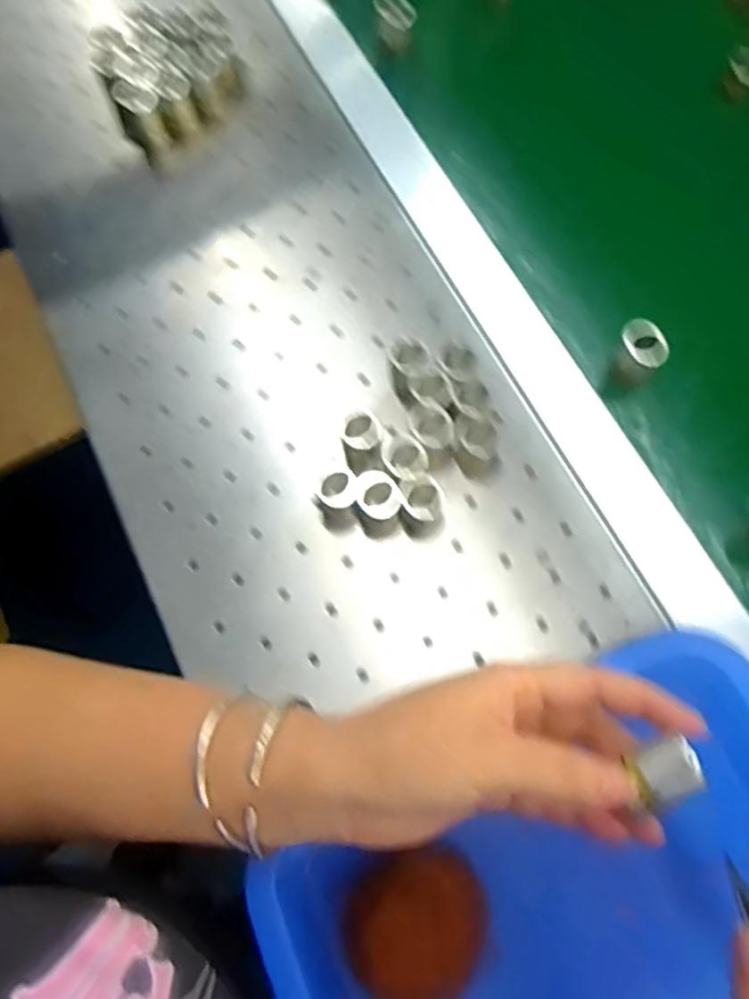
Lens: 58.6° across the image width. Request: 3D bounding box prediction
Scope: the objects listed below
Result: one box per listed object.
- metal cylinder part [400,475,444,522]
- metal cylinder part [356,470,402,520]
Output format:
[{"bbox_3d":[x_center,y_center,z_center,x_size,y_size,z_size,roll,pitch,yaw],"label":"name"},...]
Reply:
[{"bbox_3d":[0.025,0.003,0.366,0.022,0.029,0.023,1,71,3],"label":"metal cylinder part"},{"bbox_3d":[0.003,0.002,0.368,0.023,0.033,0.024,1,71,3],"label":"metal cylinder part"}]

